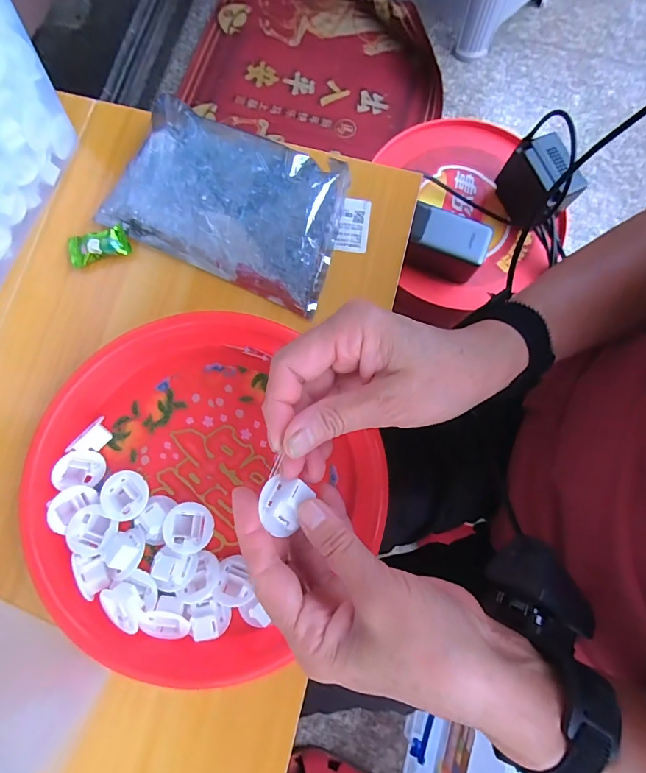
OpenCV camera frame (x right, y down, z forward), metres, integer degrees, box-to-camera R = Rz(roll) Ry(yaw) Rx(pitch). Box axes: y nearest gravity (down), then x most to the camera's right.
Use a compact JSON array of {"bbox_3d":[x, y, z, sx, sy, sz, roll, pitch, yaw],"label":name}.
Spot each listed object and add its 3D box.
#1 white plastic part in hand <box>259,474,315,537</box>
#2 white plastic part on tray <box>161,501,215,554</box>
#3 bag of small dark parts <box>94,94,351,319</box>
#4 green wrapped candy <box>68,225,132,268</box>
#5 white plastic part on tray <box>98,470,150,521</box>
[{"bbox_3d":[-0.021,0.062,0.221,0.025,0.011,0.030,27,80,5],"label":"white plastic part in hand"},{"bbox_3d":[-0.092,0.096,0.289,0.032,0.011,0.032,0,79,0],"label":"white plastic part on tray"},{"bbox_3d":[-0.076,-0.148,0.333,0.185,0.032,0.112,24,80,4],"label":"bag of small dark parts"},{"bbox_3d":[-0.180,-0.113,0.335,0.047,0.012,0.023,-14,80,-3],"label":"green wrapped candy"},{"bbox_3d":[-0.137,0.076,0.294,0.032,0.008,0.033,0,79,0],"label":"white plastic part on tray"}]

